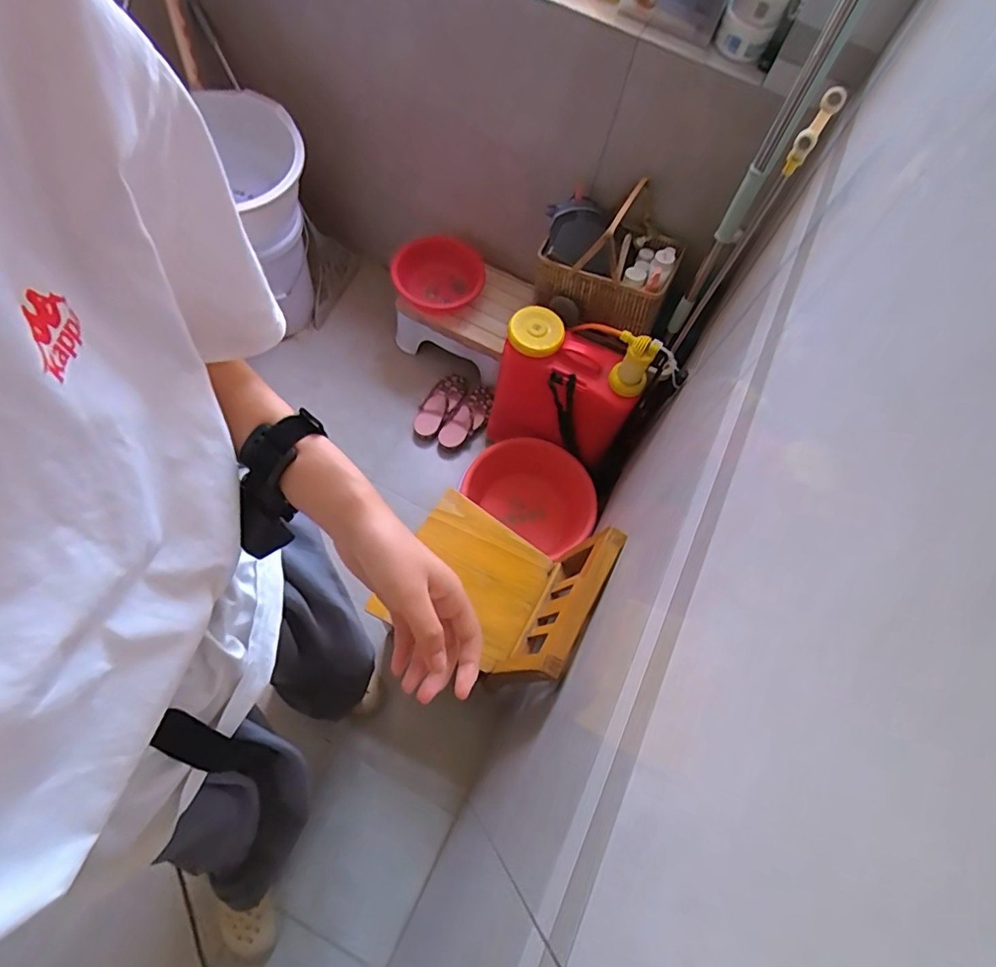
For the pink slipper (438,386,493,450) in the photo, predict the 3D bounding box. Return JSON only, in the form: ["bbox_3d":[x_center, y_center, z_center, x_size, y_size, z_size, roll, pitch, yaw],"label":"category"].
[{"bbox_3d":[-0.086,-0.189,1.561,0.095,0.053,0.217,25,66,9],"label":"pink slipper"}]

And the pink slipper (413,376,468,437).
[{"bbox_3d":[-0.170,-0.228,1.578,0.097,0.048,0.221,24,66,8],"label":"pink slipper"}]

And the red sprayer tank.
[{"bbox_3d":[0.157,-0.233,1.324,0.345,0.419,0.161,24,66,8],"label":"red sprayer tank"}]

